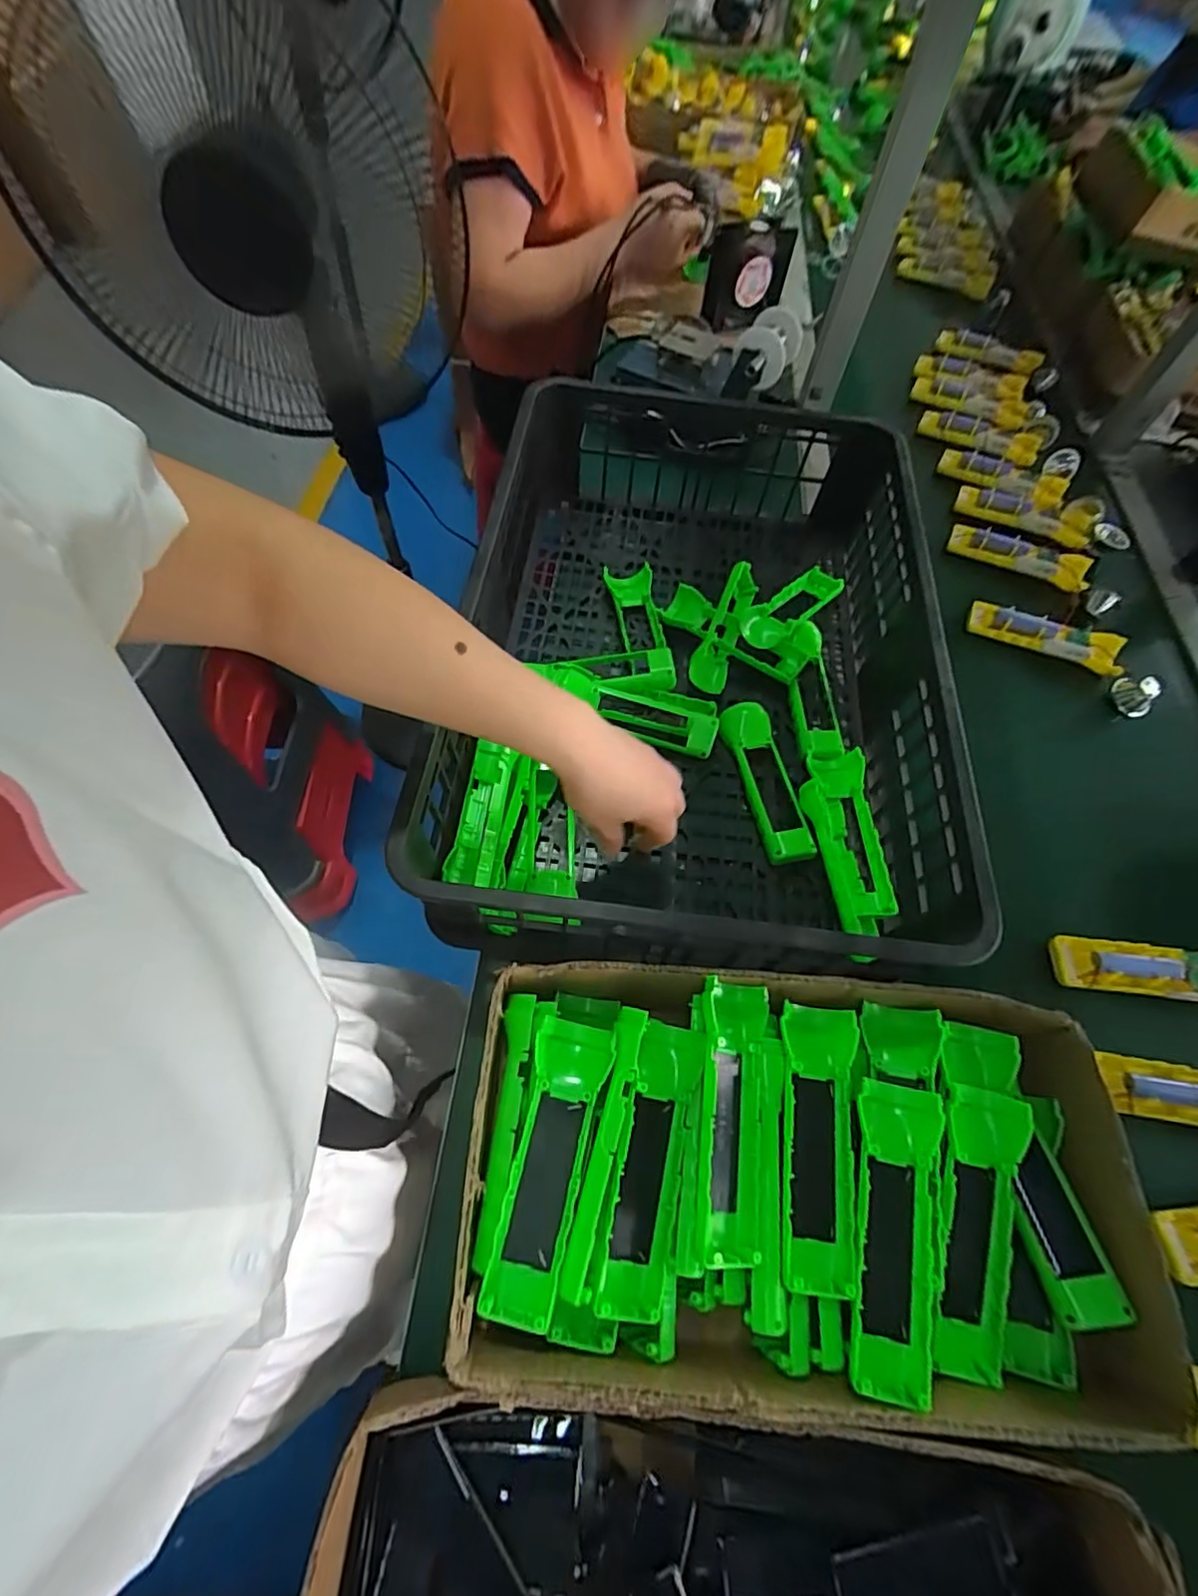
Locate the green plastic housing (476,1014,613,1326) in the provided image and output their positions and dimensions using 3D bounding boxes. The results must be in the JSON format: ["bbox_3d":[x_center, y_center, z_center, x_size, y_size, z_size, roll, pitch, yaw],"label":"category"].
[{"bbox_3d":[-0.029,0.226,0.377,0.048,0.020,0.162,10,64,3],"label":"green plastic housing"}]

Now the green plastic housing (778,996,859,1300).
[{"bbox_3d":[0.140,0.221,0.396,0.048,0.023,0.162,10,64,3],"label":"green plastic housing"}]

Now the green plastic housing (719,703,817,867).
[{"bbox_3d":[0.162,-0.017,0.576,0.052,0.028,0.163,-12,65,-8],"label":"green plastic housing"}]

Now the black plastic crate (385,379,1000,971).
[{"bbox_3d":[0.094,-0.160,0.600,0.411,0.187,0.645,8,64,2],"label":"black plastic crate"}]

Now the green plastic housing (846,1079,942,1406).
[{"bbox_3d":[0.180,0.268,0.378,0.050,0.029,0.164,15,64,5],"label":"green plastic housing"}]

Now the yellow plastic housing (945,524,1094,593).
[{"bbox_3d":[0.539,-0.314,0.771,0.171,0.026,0.041,26,66,10],"label":"yellow plastic housing"}]

